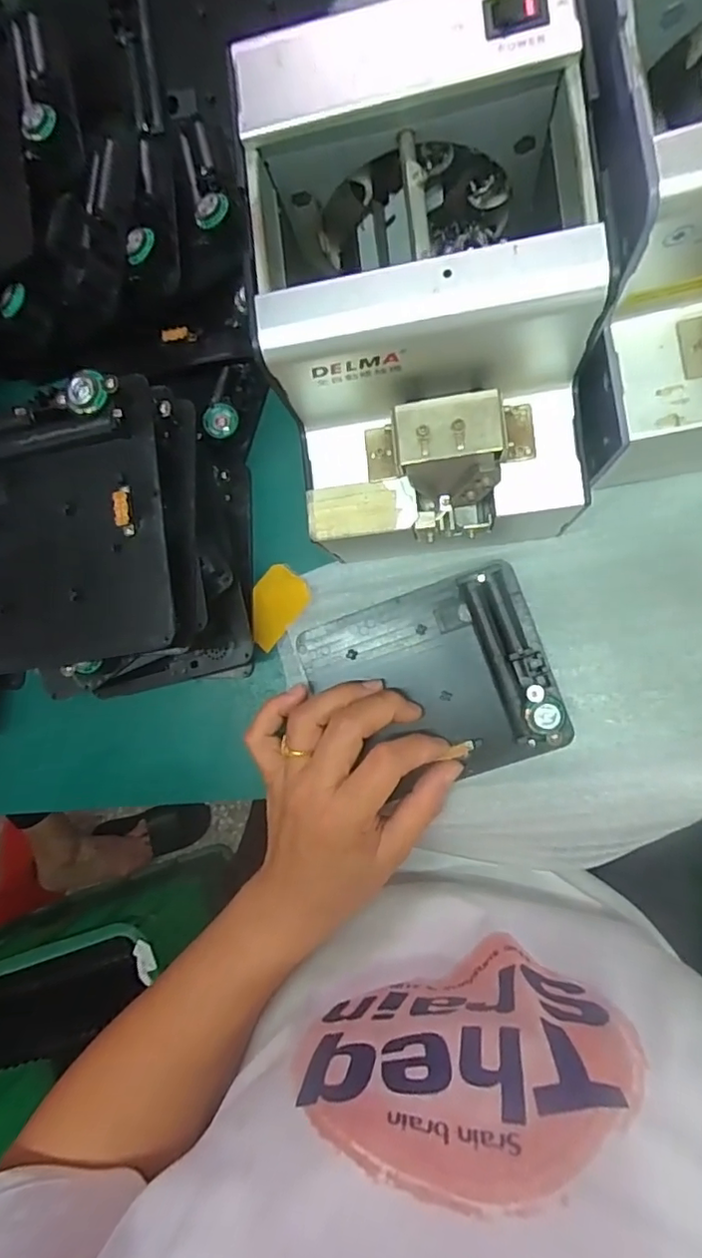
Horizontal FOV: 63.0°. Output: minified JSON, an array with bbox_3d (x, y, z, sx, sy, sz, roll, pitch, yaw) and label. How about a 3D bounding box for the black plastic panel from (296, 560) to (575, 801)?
[{"bbox_3d":[0.046,0.033,0.327,0.131,0.027,0.109,-20,88,10],"label":"black plastic panel"}]

